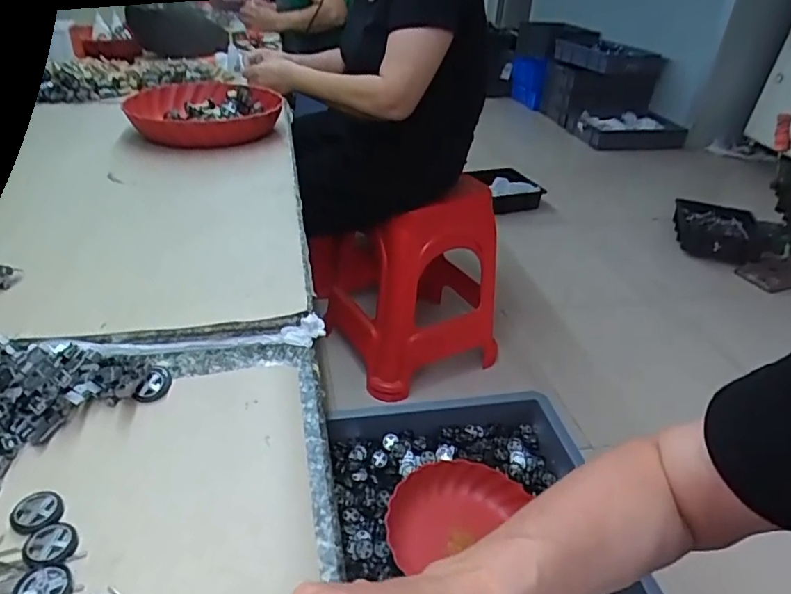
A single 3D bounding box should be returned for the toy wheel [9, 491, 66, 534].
[{"bbox_3d":[-0.221,0.132,0.345,0.028,0.004,0.028,4,33,-2],"label":"toy wheel"}]

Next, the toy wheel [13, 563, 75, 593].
[{"bbox_3d":[-0.191,0.158,0.304,0.027,0.005,0.027,4,33,-2],"label":"toy wheel"}]

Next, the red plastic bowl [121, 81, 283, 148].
[{"bbox_3d":[-0.305,-0.296,0.893,0.226,0.046,0.223,-6,35,-16],"label":"red plastic bowl"}]

